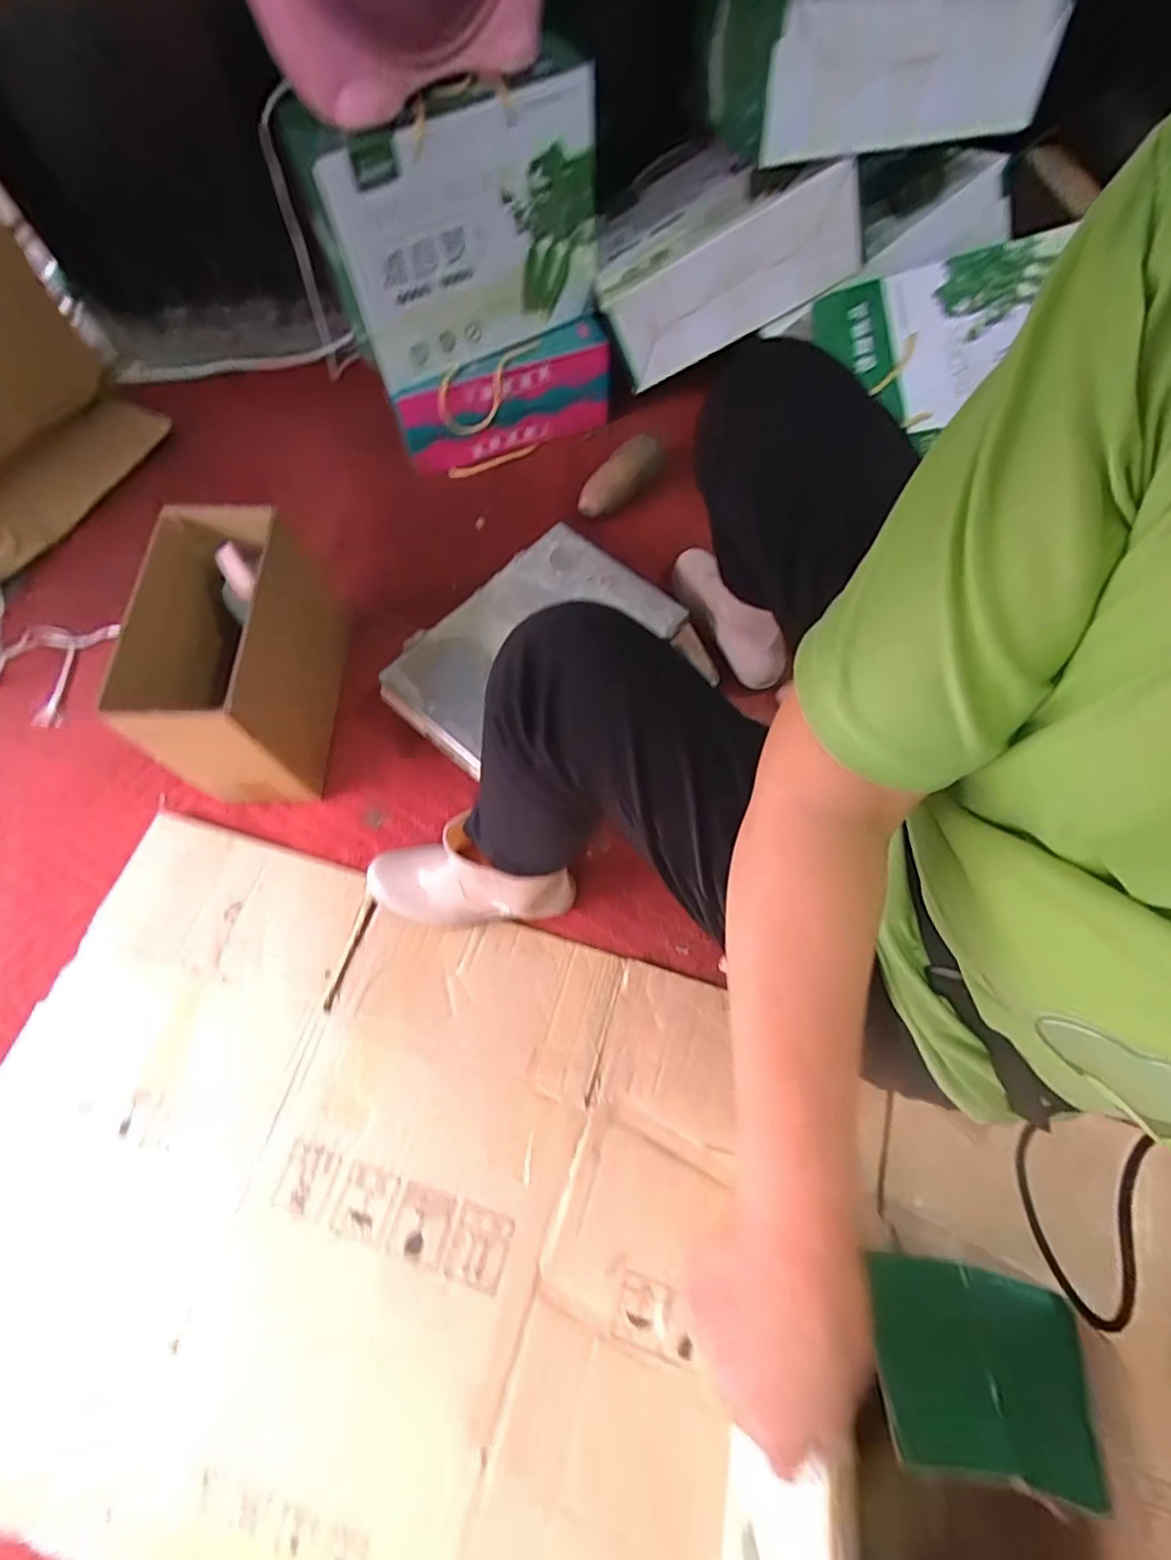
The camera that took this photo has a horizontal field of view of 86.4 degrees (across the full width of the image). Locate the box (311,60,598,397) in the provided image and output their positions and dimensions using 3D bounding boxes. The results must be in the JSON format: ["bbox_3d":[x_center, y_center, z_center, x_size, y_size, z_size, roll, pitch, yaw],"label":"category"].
[{"bbox_3d":[-0.135,-0.684,0.795,0.343,0.245,0.083,-28,70,-10],"label":"box"}]

